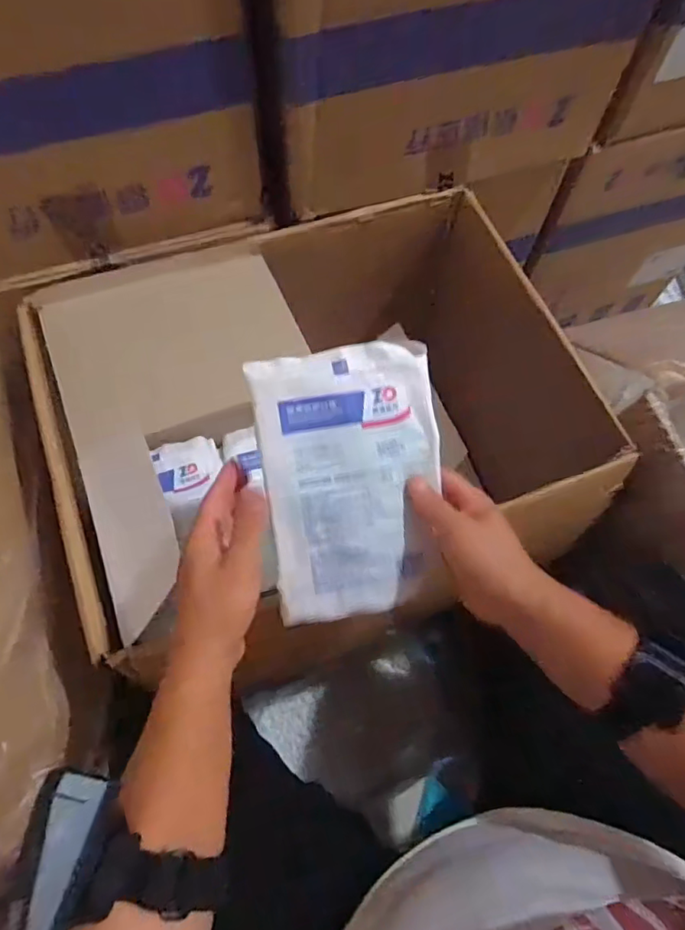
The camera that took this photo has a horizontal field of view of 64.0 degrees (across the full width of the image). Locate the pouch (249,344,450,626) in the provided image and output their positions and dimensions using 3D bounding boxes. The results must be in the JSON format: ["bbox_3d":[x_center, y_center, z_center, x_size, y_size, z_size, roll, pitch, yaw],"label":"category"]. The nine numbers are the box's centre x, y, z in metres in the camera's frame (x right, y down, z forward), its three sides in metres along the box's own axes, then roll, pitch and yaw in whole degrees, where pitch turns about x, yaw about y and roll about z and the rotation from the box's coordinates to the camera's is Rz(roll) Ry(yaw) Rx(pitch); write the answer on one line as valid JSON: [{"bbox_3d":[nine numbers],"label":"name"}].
[{"bbox_3d":[0.009,0.013,0.400,0.126,0.013,0.189,-9,97,-8],"label":"pouch"}]

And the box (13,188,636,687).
[{"bbox_3d":[-0.033,0.003,0.794,0.559,0.546,0.427,-18,69,-11],"label":"box"}]

